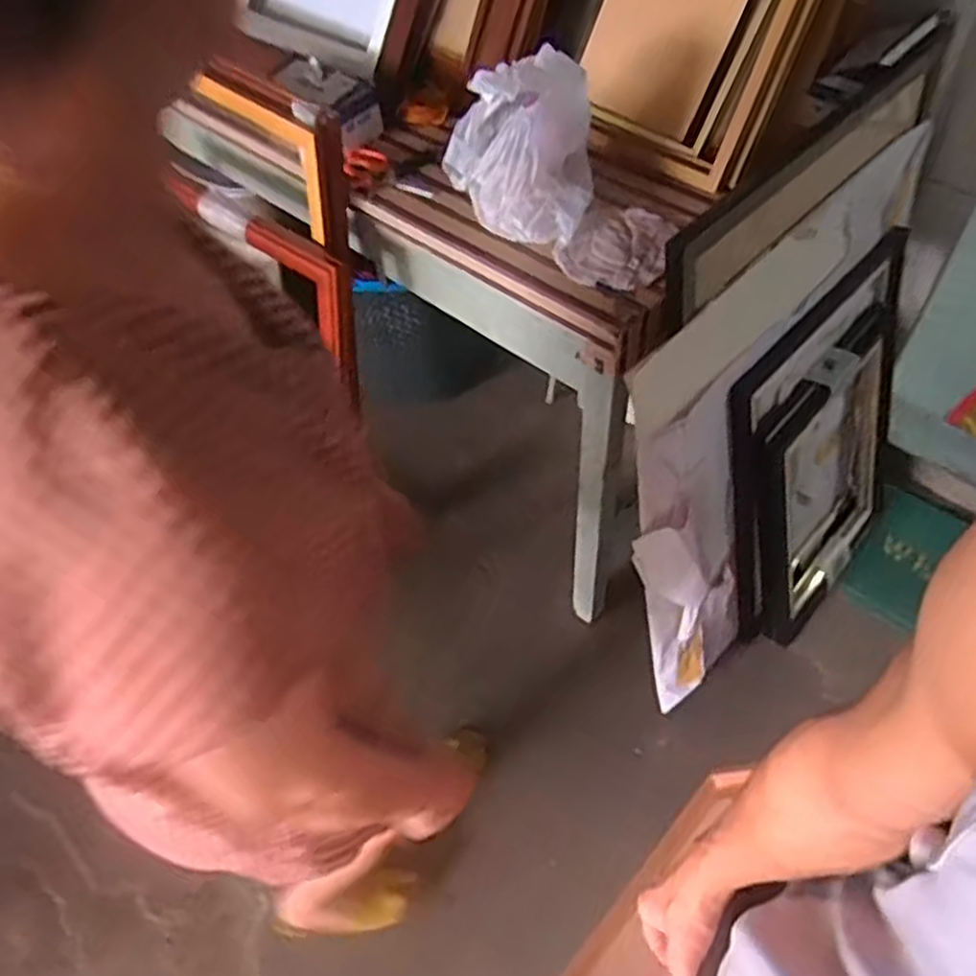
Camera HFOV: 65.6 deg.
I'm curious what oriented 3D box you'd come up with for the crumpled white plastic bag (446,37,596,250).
[{"bbox_3d":[0.041,-0.446,0.996,0.190,0.193,0.144,-3,53,1],"label":"crumpled white plastic bag"}]

